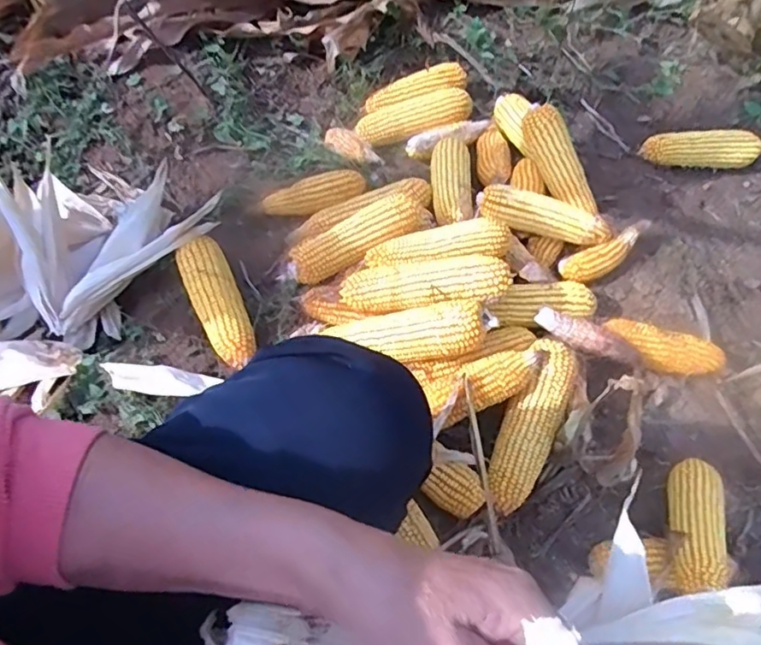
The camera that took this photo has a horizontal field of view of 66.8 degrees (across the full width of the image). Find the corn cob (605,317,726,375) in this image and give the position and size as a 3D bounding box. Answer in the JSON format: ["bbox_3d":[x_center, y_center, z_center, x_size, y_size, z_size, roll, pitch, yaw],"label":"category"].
[{"bbox_3d":[0.389,0.036,0.788,0.177,0.042,0.063,16,65,5],"label":"corn cob"}]

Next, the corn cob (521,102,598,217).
[{"bbox_3d":[0.278,-0.246,0.892,0.055,0.046,0.177,-28,92,-15],"label":"corn cob"}]

